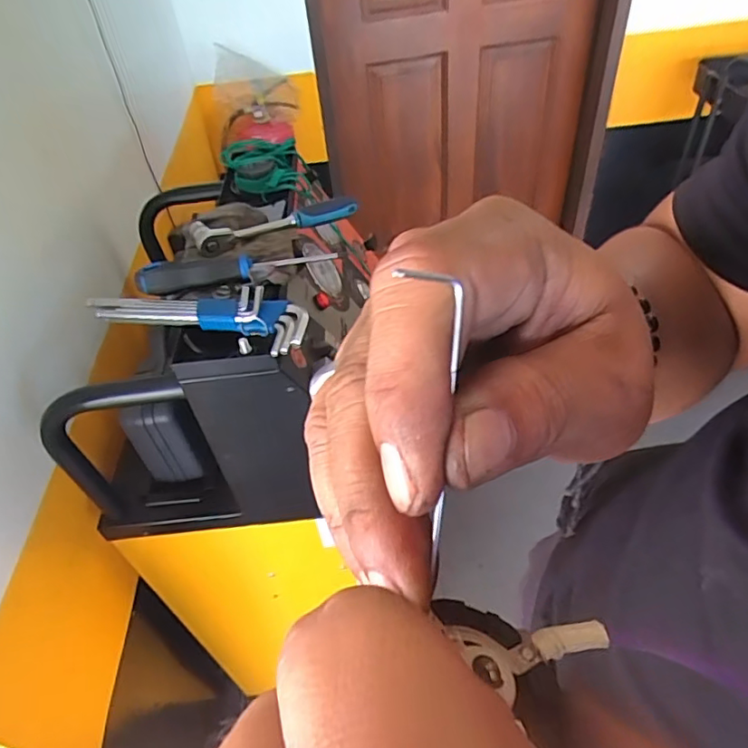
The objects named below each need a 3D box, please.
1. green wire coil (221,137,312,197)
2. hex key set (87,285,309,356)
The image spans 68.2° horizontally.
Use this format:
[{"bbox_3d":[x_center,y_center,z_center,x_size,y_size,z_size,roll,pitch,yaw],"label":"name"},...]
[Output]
[{"bbox_3d":[-0.144,-0.272,0.737,0.102,0.052,0.119,-15,45,-7],"label":"green wire coil"},{"bbox_3d":[-0.165,-0.063,0.512,0.222,0.030,0.063,10,47,17],"label":"hex key set"}]

